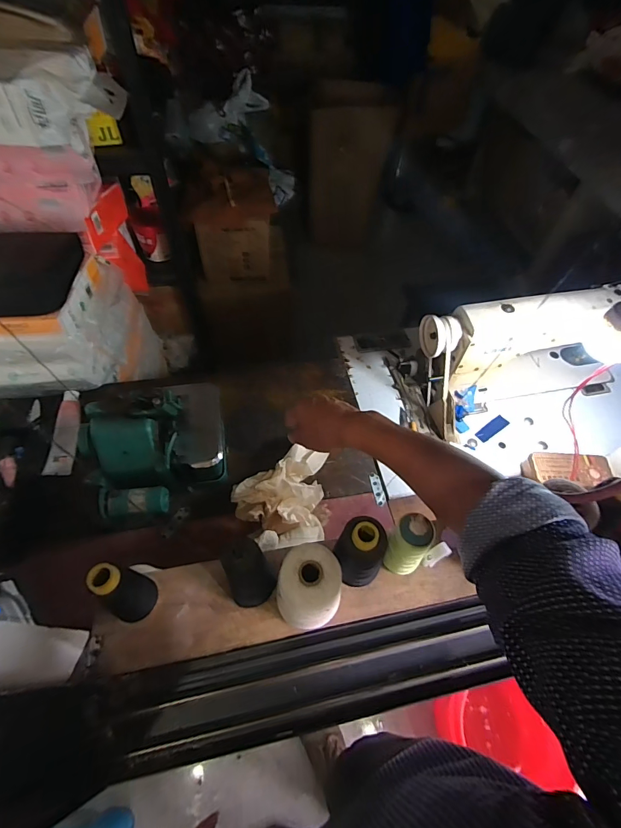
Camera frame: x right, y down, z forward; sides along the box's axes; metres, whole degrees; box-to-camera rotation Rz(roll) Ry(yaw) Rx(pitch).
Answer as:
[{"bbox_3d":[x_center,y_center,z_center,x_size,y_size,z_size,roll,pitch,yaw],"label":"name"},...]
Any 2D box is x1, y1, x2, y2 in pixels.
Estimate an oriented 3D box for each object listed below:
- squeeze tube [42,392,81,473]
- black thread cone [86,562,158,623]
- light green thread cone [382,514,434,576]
[{"bbox_3d":[-0.514,0.038,0.817,0.057,0.037,0.180,-6,59,-7],"label":"squeeze tube"},{"bbox_3d":[-0.198,0.190,0.416,0.040,0.104,0.050,15,59,6],"label":"black thread cone"},{"bbox_3d":[0.113,0.151,0.449,0.046,0.107,0.046,1,58,-2],"label":"light green thread cone"}]

